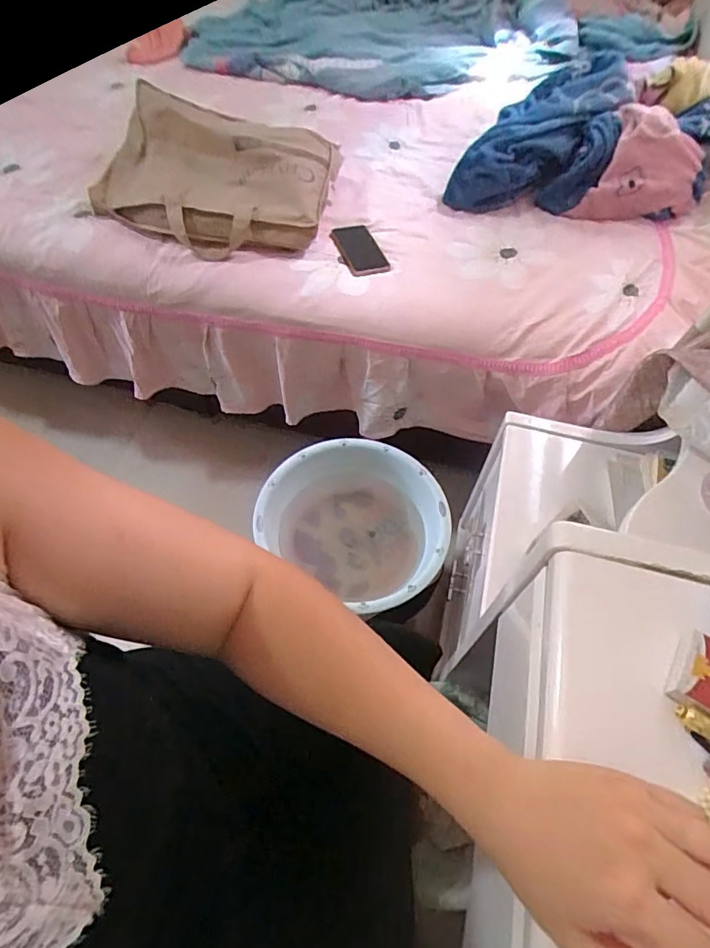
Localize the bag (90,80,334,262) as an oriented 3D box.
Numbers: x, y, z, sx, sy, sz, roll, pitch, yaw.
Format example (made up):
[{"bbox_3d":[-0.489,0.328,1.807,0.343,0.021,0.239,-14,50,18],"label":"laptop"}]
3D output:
[{"bbox_3d":[-0.304,-0.591,1.012,0.500,0.146,0.309,8,57,4],"label":"bag"}]

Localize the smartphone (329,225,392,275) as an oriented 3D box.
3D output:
[{"bbox_3d":[0.008,-0.448,1.025,0.087,0.016,0.166,-14,59,-10],"label":"smartphone"}]

